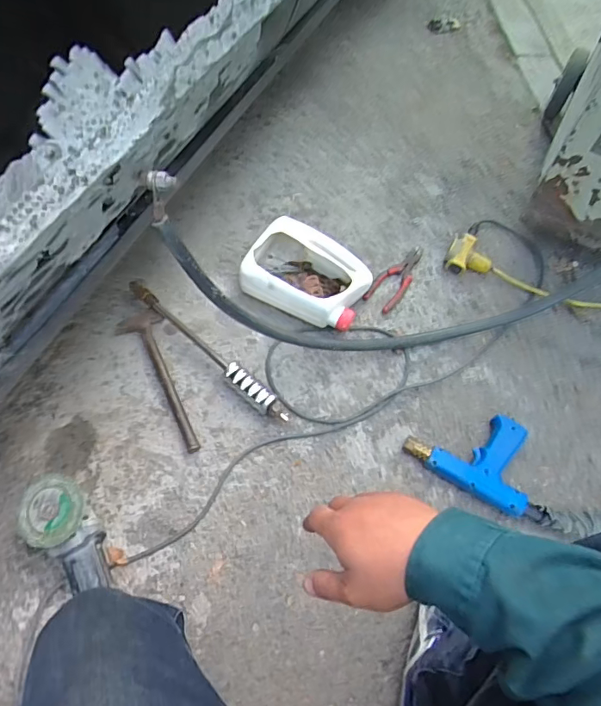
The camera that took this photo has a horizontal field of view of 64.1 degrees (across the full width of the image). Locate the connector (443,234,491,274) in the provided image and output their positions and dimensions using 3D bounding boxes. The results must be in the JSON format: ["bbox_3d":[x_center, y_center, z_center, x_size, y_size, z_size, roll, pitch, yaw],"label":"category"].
[{"bbox_3d":[0.350,-0.201,0.988,0.089,0.047,0.085,25,67,10],"label":"connector"}]

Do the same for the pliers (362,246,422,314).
[{"bbox_3d":[0.199,-0.156,0.975,0.063,0.011,0.172,35,69,13],"label":"pliers"}]

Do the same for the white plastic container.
[{"bbox_3d":[0.017,-0.144,0.932,0.218,0.093,0.180,22,66,8],"label":"white plastic container"}]

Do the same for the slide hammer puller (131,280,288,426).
[{"bbox_3d":[-0.167,-0.001,0.882,0.379,0.047,0.041,40,70,15],"label":"slide hammer puller"}]

